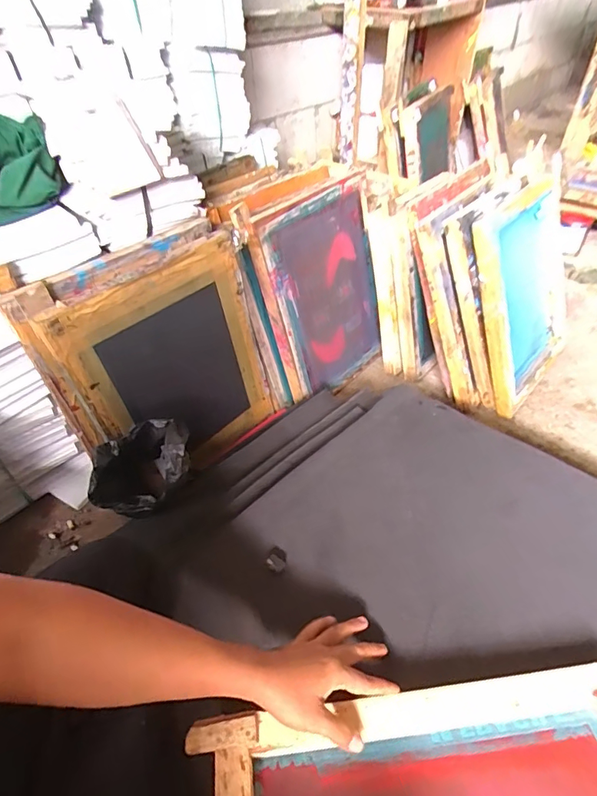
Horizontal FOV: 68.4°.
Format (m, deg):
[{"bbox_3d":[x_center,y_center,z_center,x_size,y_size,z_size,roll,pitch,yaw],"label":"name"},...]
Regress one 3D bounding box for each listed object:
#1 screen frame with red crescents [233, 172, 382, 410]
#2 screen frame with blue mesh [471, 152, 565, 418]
[{"bbox_3d":[0.058,-0.229,1.031,0.336,0.462,0.043,-32,37,-29],"label":"screen frame with red crescents"},{"bbox_3d":[0.530,-0.247,1.018,0.351,0.470,0.047,-37,32,-30],"label":"screen frame with blue mesh"}]

